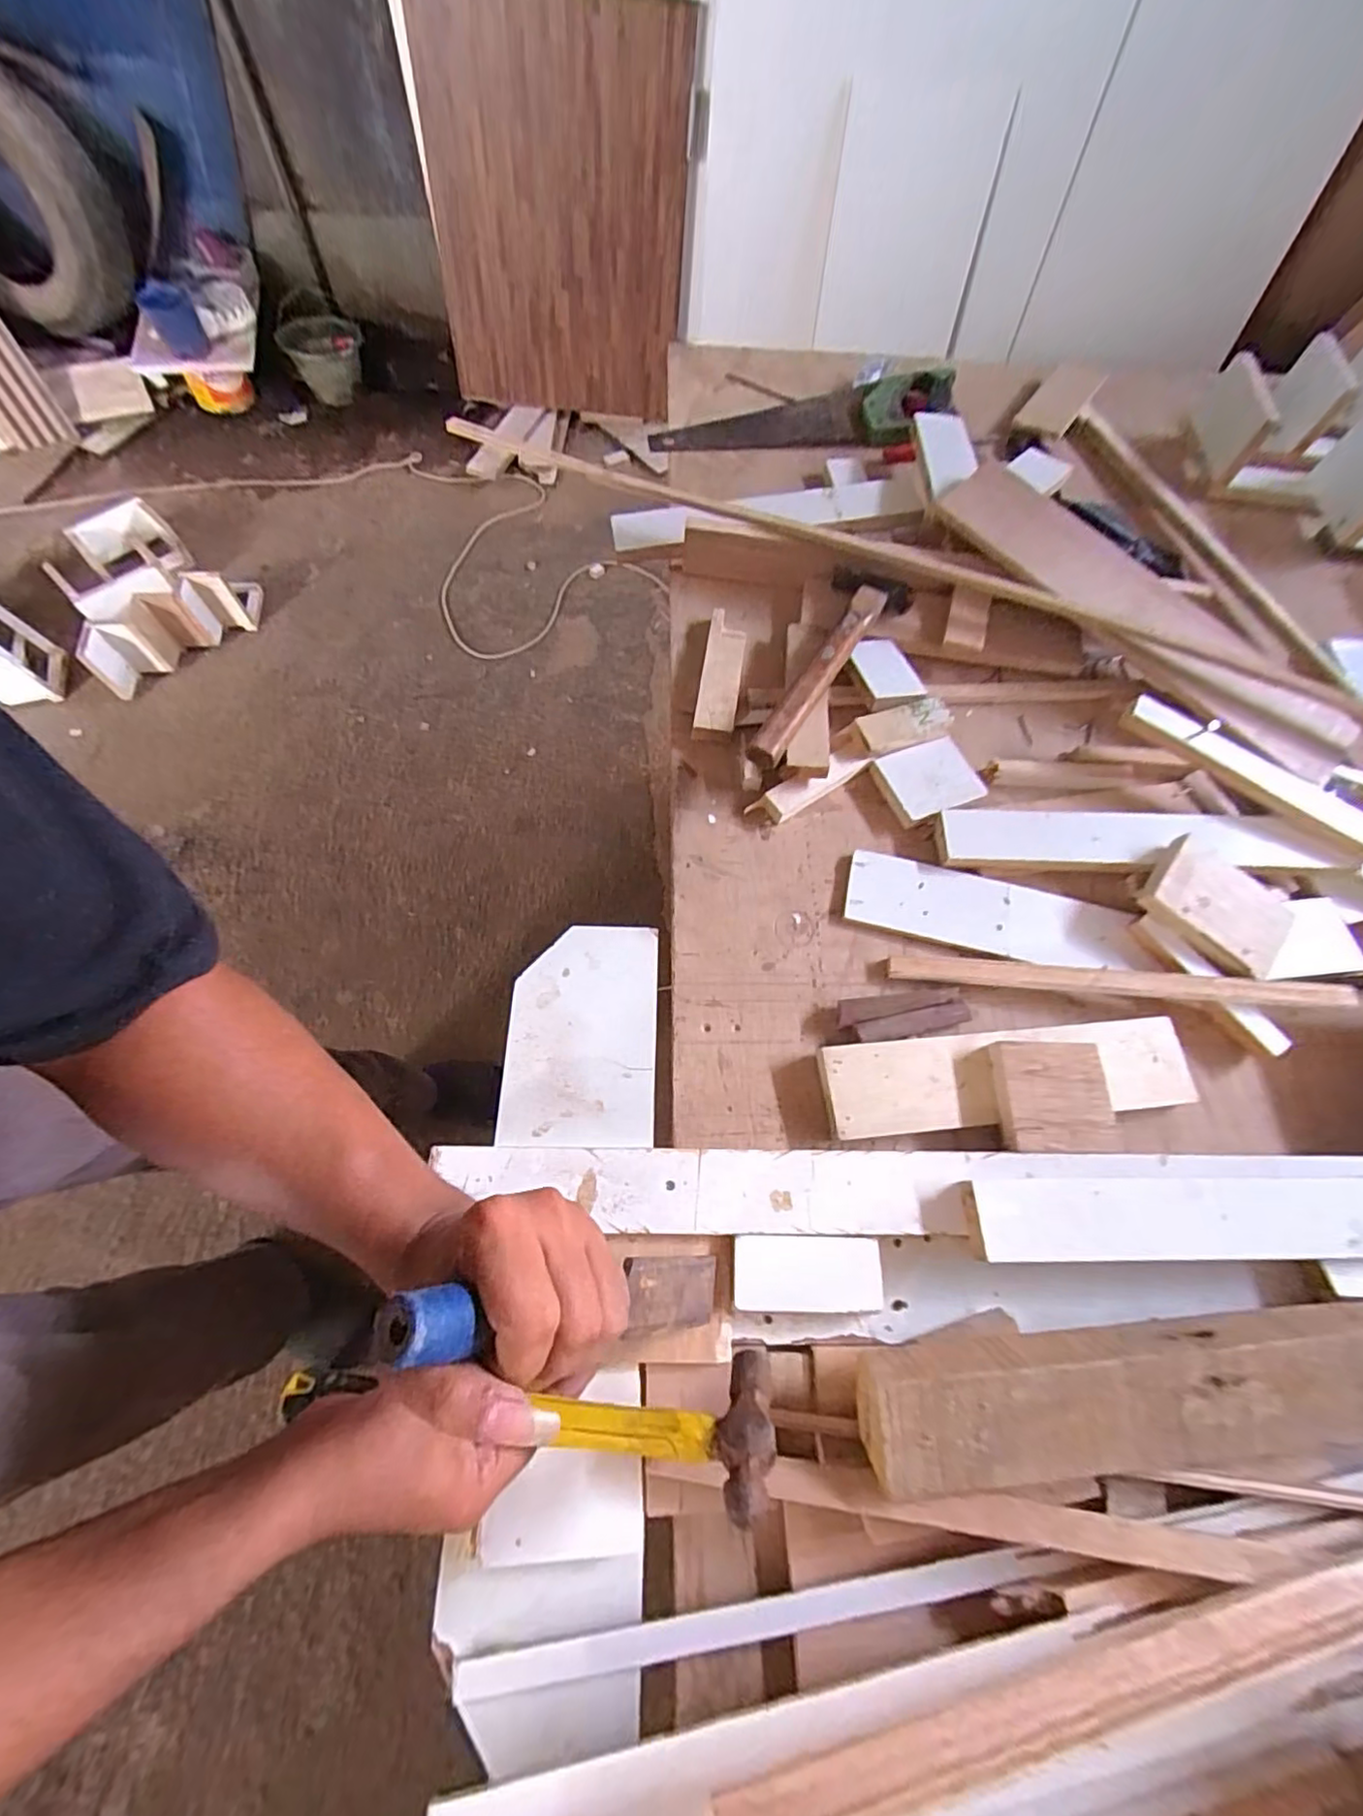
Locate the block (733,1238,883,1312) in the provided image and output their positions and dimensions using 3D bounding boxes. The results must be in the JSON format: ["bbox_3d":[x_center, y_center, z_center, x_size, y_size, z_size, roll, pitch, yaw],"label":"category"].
[{"bbox_3d":[0.084,0.248,0.424,0.097,0.023,0.043,1,63,0],"label":"block"}]

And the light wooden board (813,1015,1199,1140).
[{"bbox_3d":[0.263,0.133,0.495,0.298,0.014,0.069,-5,63,-3],"label":"light wooden board"}]

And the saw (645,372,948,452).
[{"bbox_3d":[0.187,-0.704,0.894,0.454,0.035,0.170,-8,63,-4],"label":"saw"}]

